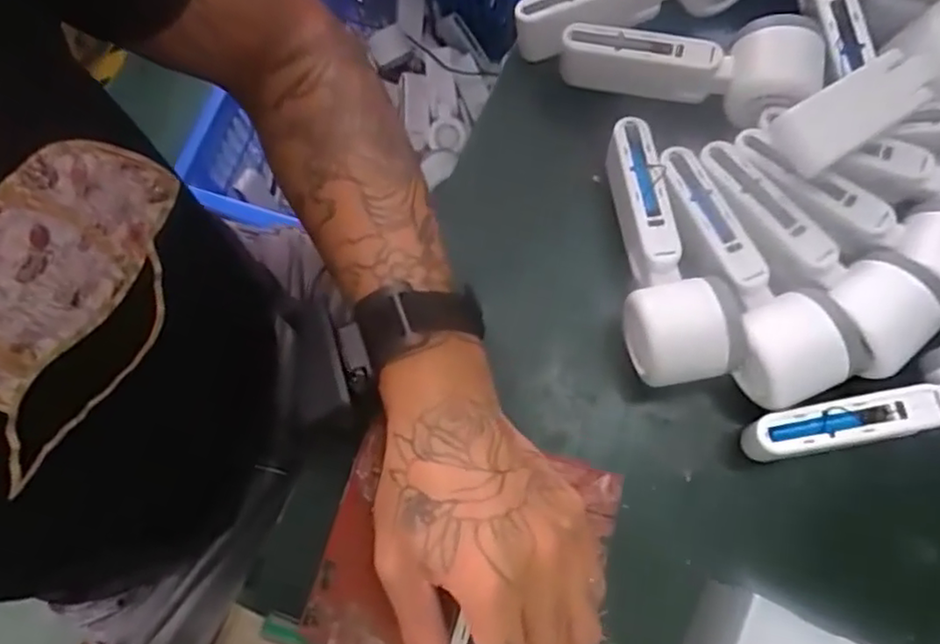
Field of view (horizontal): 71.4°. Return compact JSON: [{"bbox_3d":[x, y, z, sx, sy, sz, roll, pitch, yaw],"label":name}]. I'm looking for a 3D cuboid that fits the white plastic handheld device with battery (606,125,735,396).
[{"bbox_3d":[0.118,-0.043,0.398,0.057,0.055,0.159,-4,74,1],"label":"white plastic handheld device with battery"}]

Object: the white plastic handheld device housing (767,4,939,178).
[{"bbox_3d":[0.244,-0.131,0.380,0.143,0.033,0.050,-35,76,-8],"label":"white plastic handheld device housing"}]

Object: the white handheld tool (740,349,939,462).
[{"bbox_3d":[0.234,0.051,0.365,0.147,0.061,0.052,-16,74,-3],"label":"white handheld tool"}]

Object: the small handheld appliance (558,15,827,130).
[{"bbox_3d":[0.140,-0.166,0.422,0.162,0.045,0.061,10,75,17],"label":"small handheld appliance"}]

